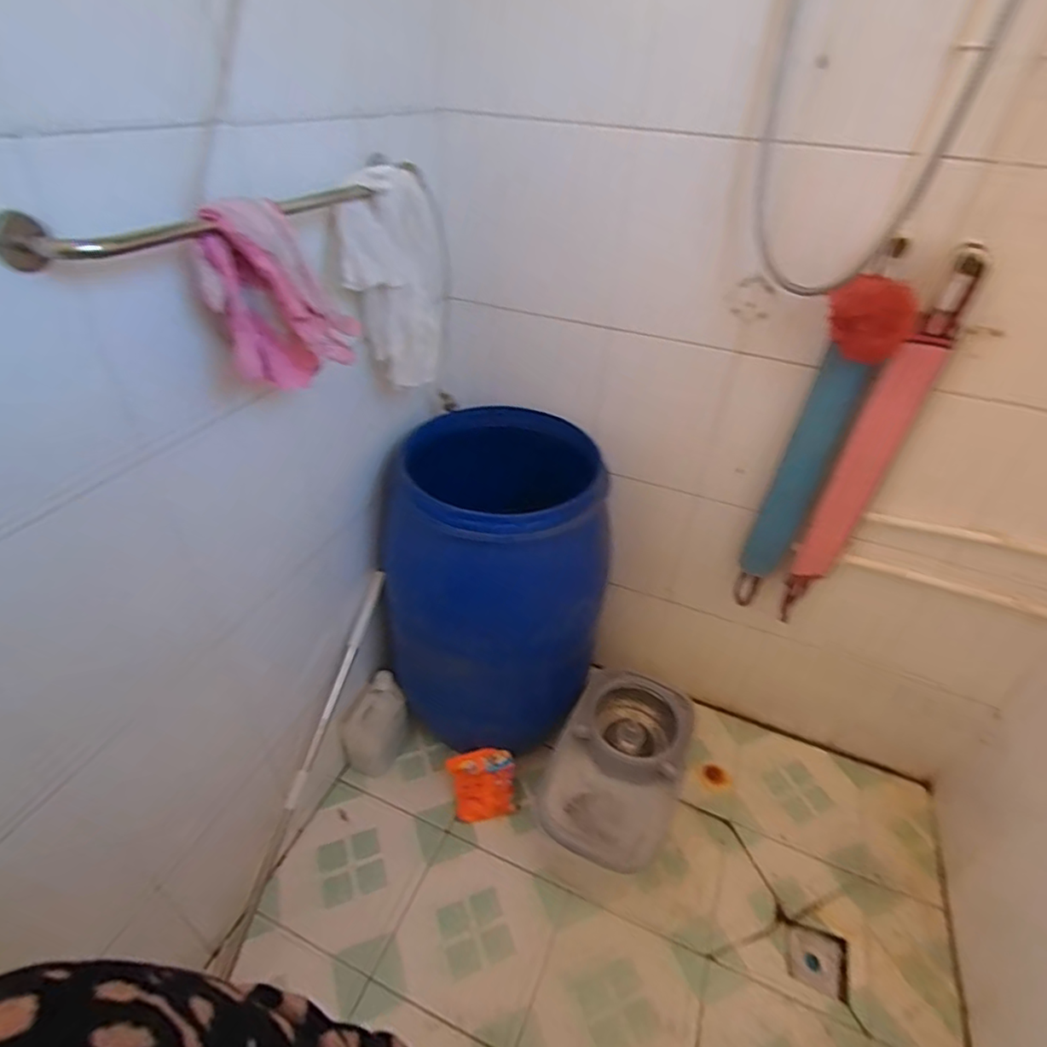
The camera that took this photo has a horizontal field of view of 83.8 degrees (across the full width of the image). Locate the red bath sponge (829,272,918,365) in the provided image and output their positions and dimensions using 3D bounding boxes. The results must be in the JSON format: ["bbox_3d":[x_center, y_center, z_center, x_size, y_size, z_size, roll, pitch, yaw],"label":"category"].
[{"bbox_3d":[0.529,-0.316,0.889,0.129,0.113,0.100,18,39,17],"label":"red bath sponge"}]

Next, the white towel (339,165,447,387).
[{"bbox_3d":[-0.202,-0.392,0.961,0.083,0.311,0.185,18,39,17],"label":"white towel"}]

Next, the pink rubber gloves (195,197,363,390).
[{"bbox_3d":[-0.290,-0.268,0.715,0.080,0.213,0.160,28,43,28],"label":"pink rubber gloves"}]

